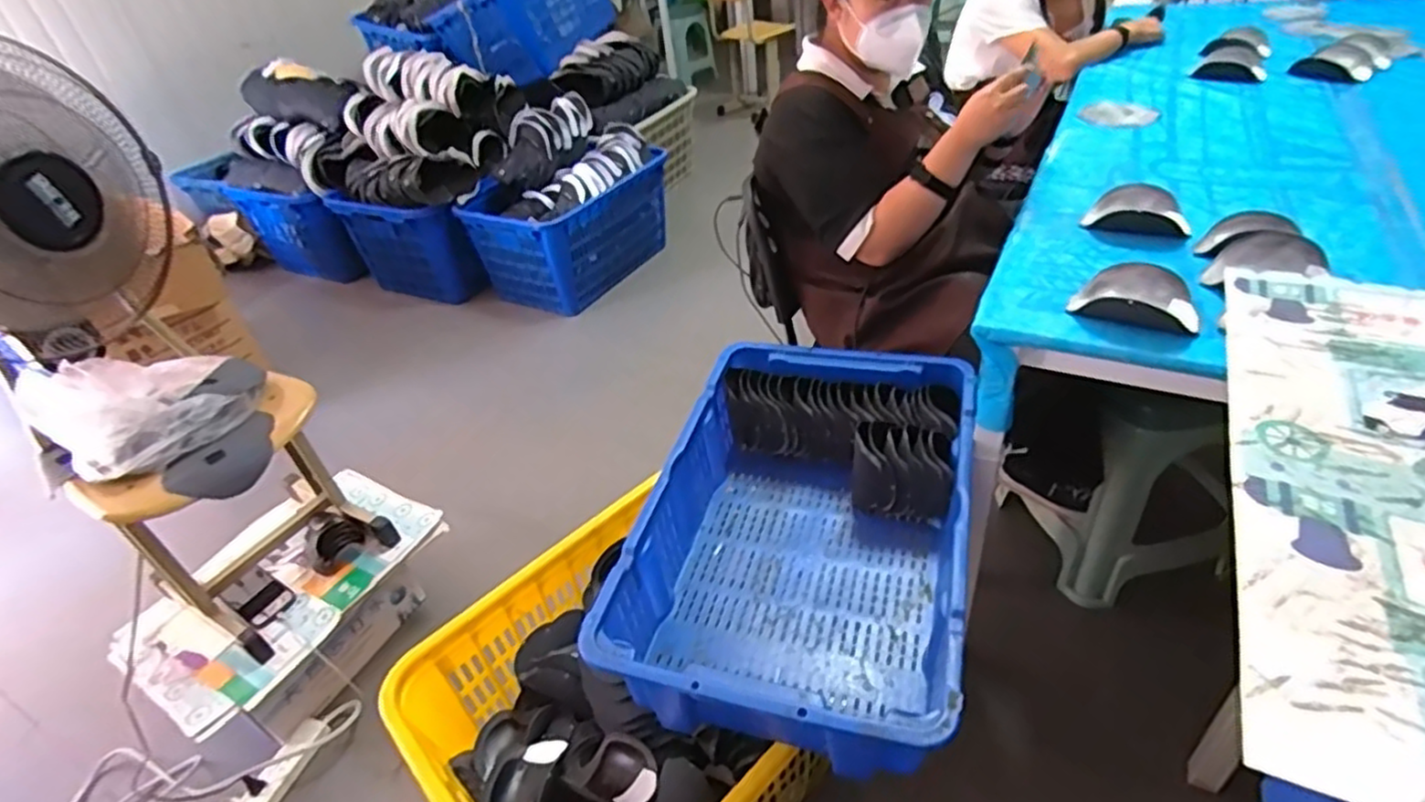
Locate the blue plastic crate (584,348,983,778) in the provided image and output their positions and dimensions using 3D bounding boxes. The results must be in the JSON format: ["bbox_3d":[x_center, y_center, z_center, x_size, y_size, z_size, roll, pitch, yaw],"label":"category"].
[{"bbox_3d":[0.147,0.174,1.046,0.423,0.169,0.673,7,40,18],"label":"blue plastic crate"}]

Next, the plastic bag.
[{"bbox_3d":[-0.903,-0.023,1.130,0.225,0.144,0.287,25,48,35],"label":"plastic bag"}]

